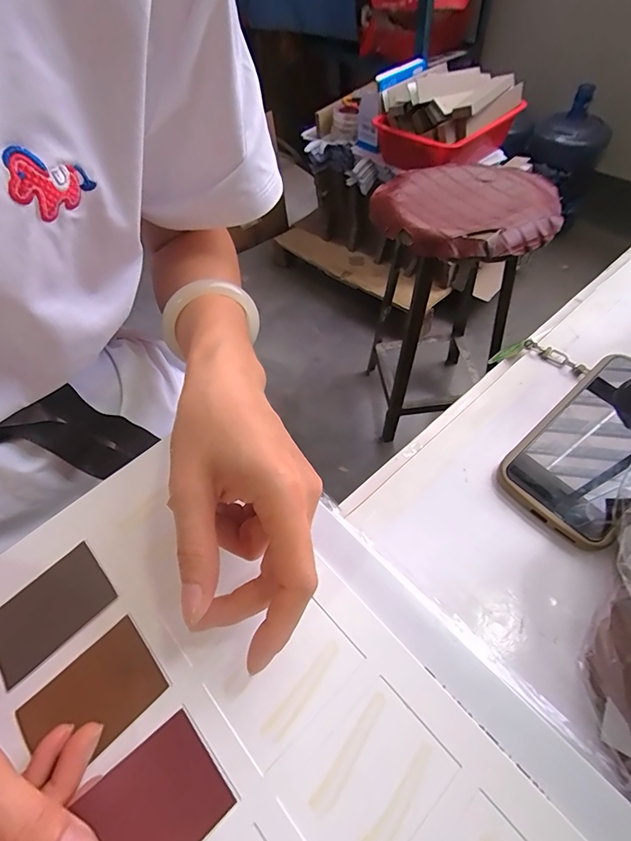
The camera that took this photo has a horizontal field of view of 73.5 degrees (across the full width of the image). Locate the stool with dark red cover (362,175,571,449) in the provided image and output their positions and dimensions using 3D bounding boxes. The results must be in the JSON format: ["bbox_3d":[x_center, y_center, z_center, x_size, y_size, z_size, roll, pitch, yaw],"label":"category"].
[{"bbox_3d":[0.308,-0.276,1.041,0.340,0.542,0.312,-11,53,-3],"label":"stool with dark red cover"}]

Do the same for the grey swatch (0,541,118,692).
[{"bbox_3d":[-0.157,0.112,0.250,0.068,0.004,0.047,-39,62,-20],"label":"grey swatch"}]

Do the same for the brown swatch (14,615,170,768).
[{"bbox_3d":[-0.114,0.142,0.217,0.061,0.009,0.046,-41,63,-21],"label":"brown swatch"}]

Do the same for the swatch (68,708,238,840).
[{"bbox_3d":[-0.074,0.172,0.185,0.063,0.005,0.047,-30,59,-34],"label":"swatch"}]

